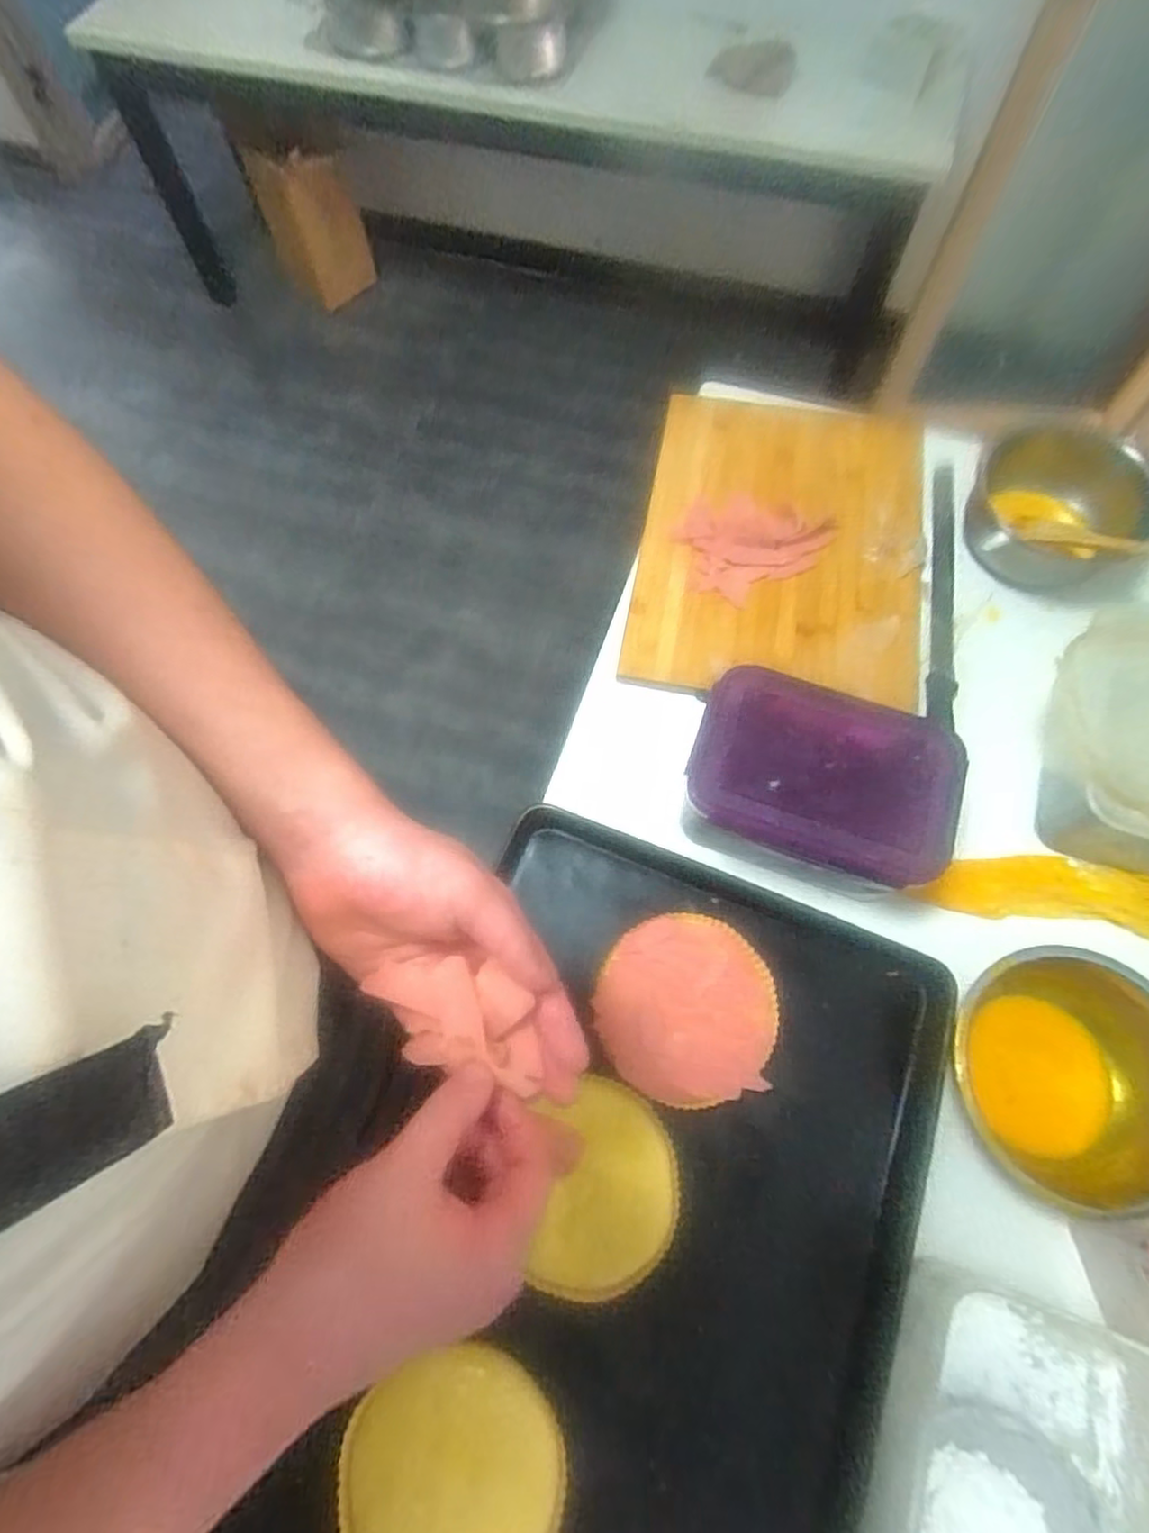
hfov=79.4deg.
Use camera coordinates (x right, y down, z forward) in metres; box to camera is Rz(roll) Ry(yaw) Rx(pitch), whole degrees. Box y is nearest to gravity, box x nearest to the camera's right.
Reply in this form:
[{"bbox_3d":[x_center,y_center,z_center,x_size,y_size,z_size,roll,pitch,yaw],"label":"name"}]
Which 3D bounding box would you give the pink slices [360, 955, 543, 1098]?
[{"bbox_3d":[-0.057,0.131,0.358,0.084,0.032,0.052,13,69,6],"label":"pink slices"}]

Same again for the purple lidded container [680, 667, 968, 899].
[{"bbox_3d":[0.208,0.016,0.611,0.212,0.098,0.150,20,70,9],"label":"purple lidded container"}]

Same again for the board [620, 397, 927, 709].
[{"bbox_3d":[0.226,-0.253,0.760,0.300,0.031,0.389,9,69,5],"label":"board"}]

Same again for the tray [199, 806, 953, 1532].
[{"bbox_3d":[0.039,0.375,0.533,0.414,0.058,0.607,21,70,9],"label":"tray"}]

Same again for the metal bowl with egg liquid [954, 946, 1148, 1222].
[{"bbox_3d":[0.388,0.245,0.549,0.164,0.107,0.190,22,70,9],"label":"metal bowl with egg liquid"}]

